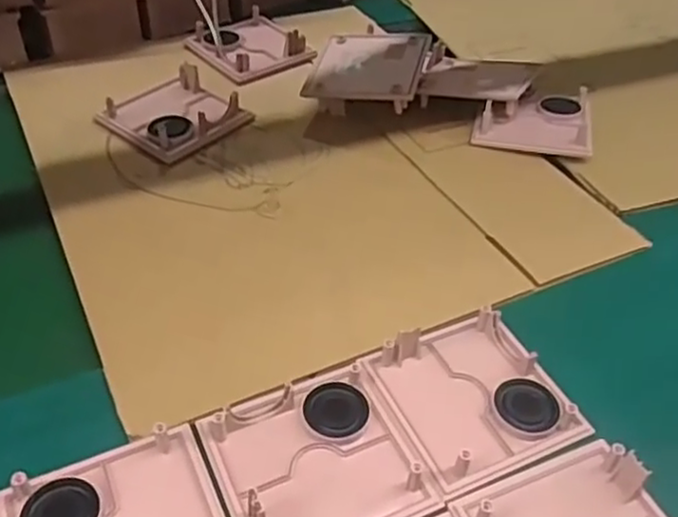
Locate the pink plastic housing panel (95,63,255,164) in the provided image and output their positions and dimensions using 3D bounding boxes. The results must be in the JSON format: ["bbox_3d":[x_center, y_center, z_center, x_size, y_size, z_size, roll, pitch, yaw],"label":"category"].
[{"bbox_3d":[-0.153,-0.137,0.650,0.104,0.025,0.105,30,49,27],"label":"pink plastic housing panel"}]

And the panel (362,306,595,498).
[{"bbox_3d":[0.084,0.080,0.430,0.102,0.018,0.104,-16,45,-19],"label":"panel"}]

